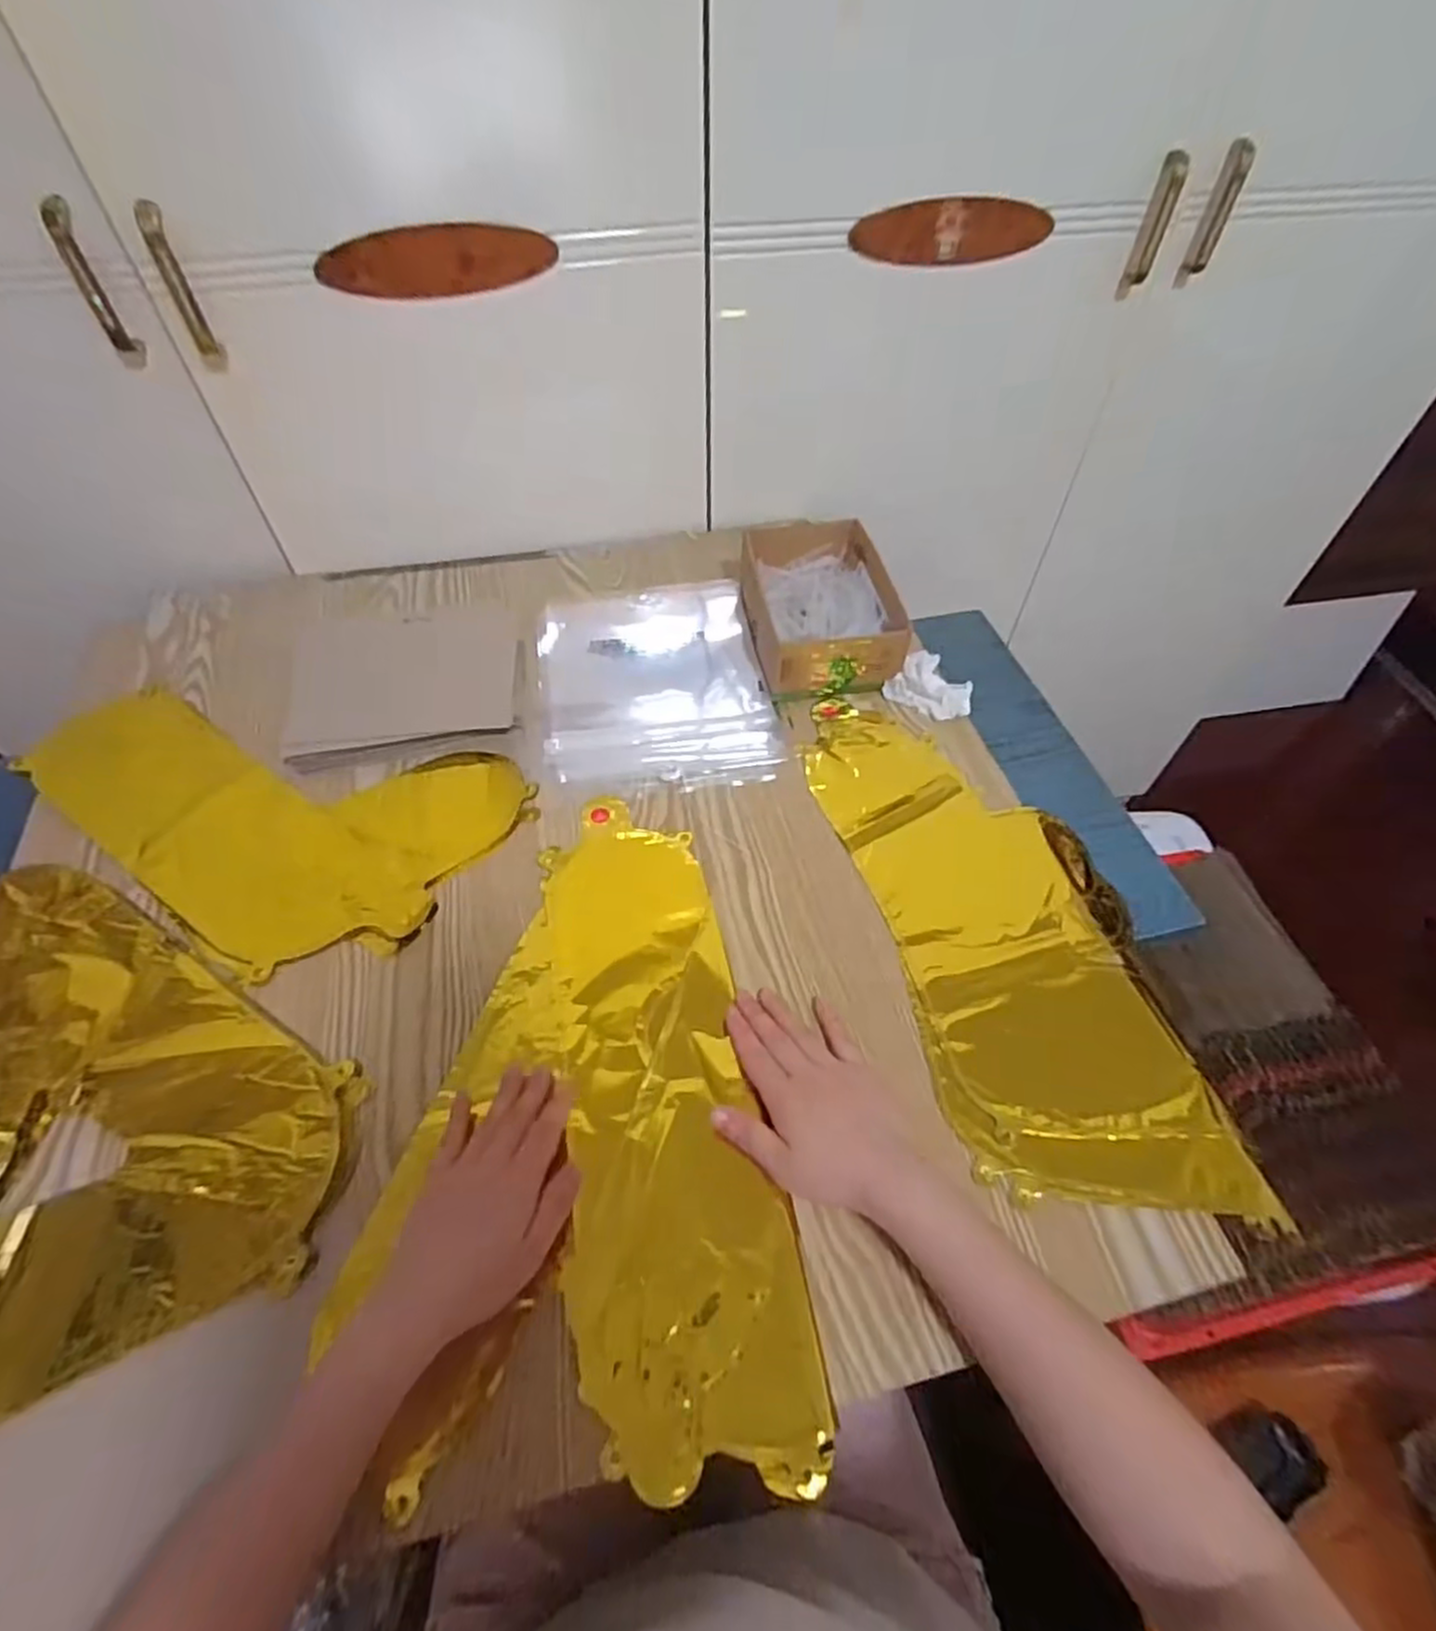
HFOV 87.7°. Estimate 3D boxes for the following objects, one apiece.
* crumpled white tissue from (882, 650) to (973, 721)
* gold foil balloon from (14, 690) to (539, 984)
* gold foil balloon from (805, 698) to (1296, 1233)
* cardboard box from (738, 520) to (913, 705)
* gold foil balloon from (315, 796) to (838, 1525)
[{"bbox_3d":[0.199,-0.118,0.685,0.056,0.025,0.070,-38,62,-26],"label":"crumpled white tissue"},{"bbox_3d":[-0.362,-0.024,0.613,0.376,0.005,0.229,28,57,18],"label":"gold foil balloon"},{"bbox_3d":[0.212,0.070,0.560,0.190,0.011,0.425,-10,54,-9],"label":"gold foil balloon"},{"bbox_3d":[0.097,-0.200,0.720,0.135,0.065,0.188,-7,53,-7],"label":"cardboard box"},{"bbox_3d":[-0.096,0.171,0.478,0.238,0.019,0.412,-8,53,-8],"label":"gold foil balloon"}]

